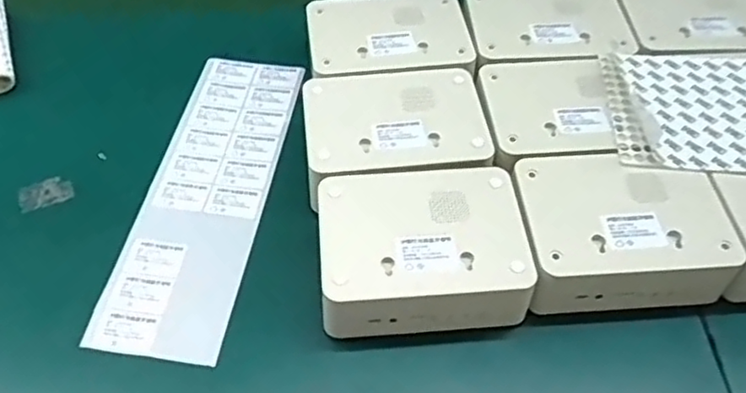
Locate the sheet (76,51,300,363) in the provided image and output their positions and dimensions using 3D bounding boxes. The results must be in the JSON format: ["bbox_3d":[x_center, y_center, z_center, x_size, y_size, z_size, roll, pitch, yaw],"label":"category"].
[{"bbox_3d":[-0.134,-0.008,0.538,0.094,0.007,0.293,8,53,4],"label":"sheet"}]

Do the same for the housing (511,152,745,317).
[{"bbox_3d":[0.177,0.024,0.481,0.143,0.047,0.108,-4,51,-4],"label":"housing"}]

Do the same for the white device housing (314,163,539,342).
[{"bbox_3d":[0.034,0.040,0.468,0.141,0.057,0.109,-5,51,-5],"label":"white device housing"}]

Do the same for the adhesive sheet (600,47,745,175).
[{"bbox_3d":[0.312,-0.060,0.522,0.254,0.046,0.133,2,51,1],"label":"adhesive sheet"}]

